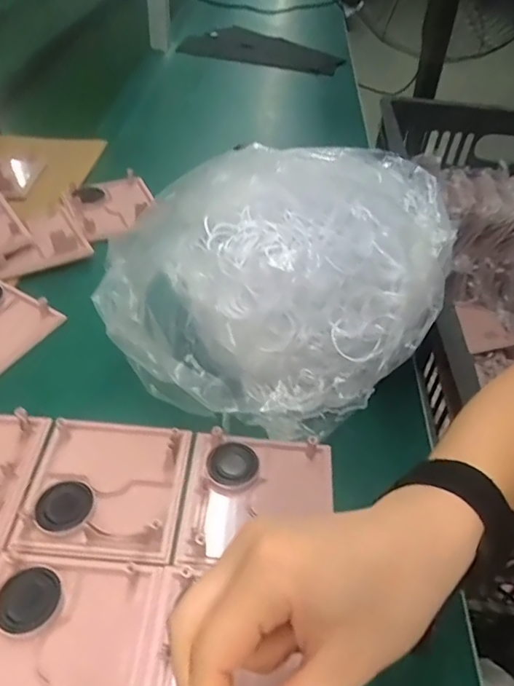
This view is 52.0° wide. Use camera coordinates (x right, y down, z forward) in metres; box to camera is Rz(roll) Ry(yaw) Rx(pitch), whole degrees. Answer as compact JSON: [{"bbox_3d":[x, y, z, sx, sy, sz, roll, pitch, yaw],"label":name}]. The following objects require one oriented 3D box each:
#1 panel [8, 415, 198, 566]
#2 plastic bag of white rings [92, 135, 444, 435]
[{"bbox_3d":[-0.106,0.098,0.381,0.104,0.026,0.107,6,44,0],"label":"panel"},{"bbox_3d":[0.009,-0.041,0.428,0.282,0.166,0.178,0,44,-6],"label":"plastic bag of white rings"}]

